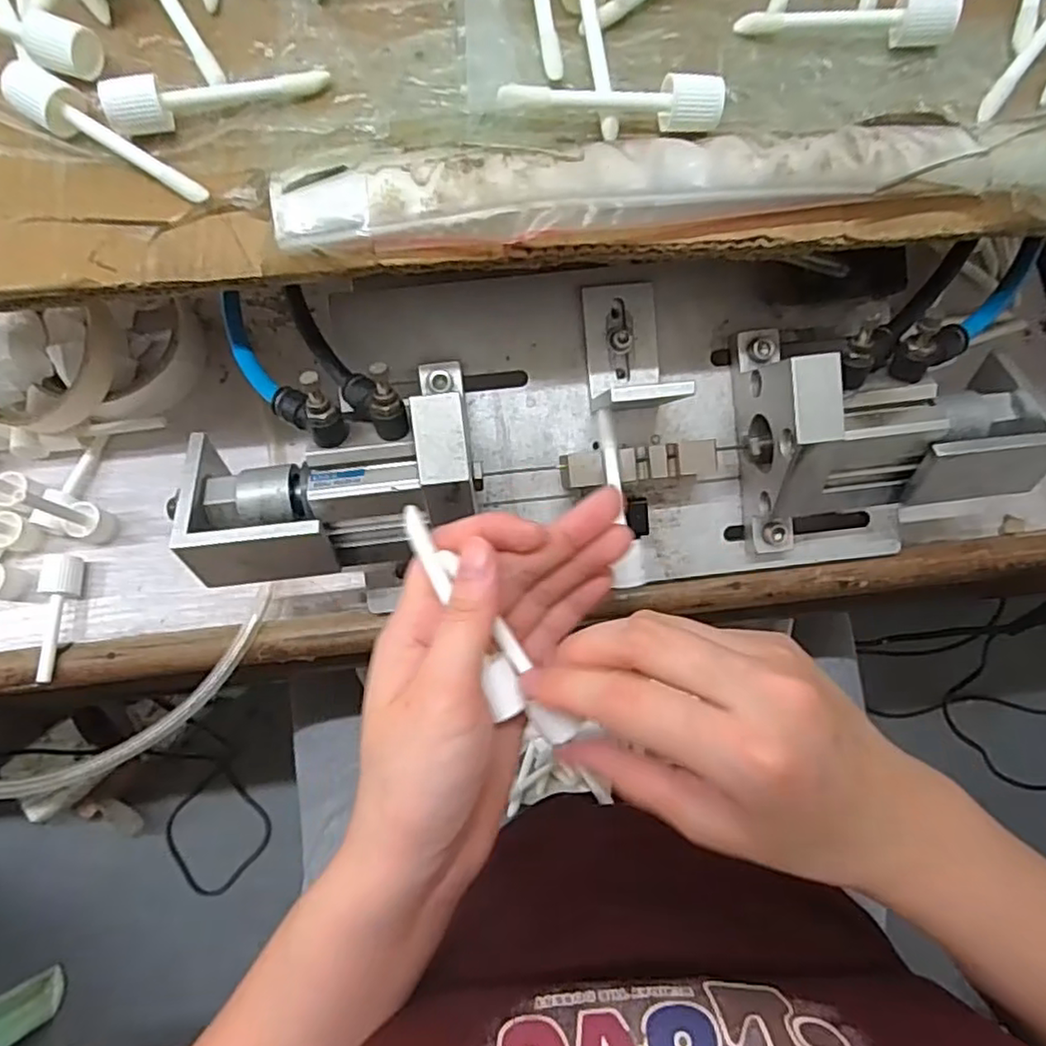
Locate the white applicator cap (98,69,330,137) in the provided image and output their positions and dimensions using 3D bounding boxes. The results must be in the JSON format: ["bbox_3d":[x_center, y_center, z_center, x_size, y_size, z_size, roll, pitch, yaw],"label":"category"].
[{"bbox_3d":[-0.117,-0.167,0.254,0.081,0.016,0.016,-20,79,-5],"label":"white applicator cap"}]

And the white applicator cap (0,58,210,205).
[{"bbox_3d":[-0.158,-0.145,0.250,0.082,0.014,0.019,33,79,6],"label":"white applicator cap"}]

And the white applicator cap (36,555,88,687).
[{"bbox_3d":[-0.245,0.049,0.346,0.015,0.013,0.065,4,78,0],"label":"white applicator cap"}]

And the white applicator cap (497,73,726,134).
[{"bbox_3d":[0.033,-0.156,0.248,0.082,0.013,0.013,0,78,-1],"label":"white applicator cap"}]

